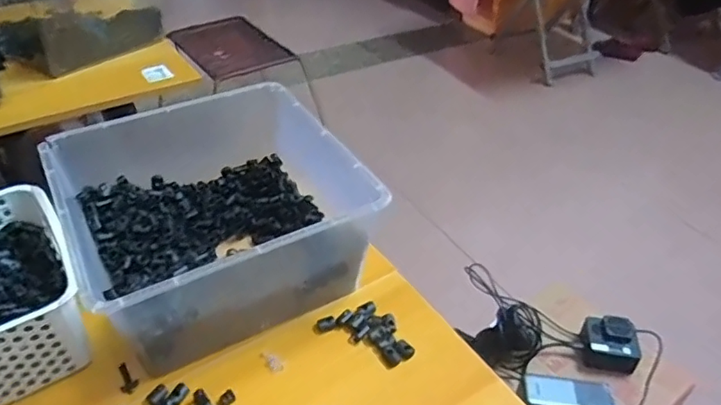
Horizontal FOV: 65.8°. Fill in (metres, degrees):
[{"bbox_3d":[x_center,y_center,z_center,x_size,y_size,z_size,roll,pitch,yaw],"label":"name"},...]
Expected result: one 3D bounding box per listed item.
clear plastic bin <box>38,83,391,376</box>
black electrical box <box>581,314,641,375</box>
[{"bbox_3d":[-0.160,0.020,0.641,0.288,0.141,0.273,-19,43,-23],"label":"clear plastic bin"},{"bbox_3d":[0.402,0.227,0.898,0.080,0.051,0.075,6,39,6],"label":"black electrical box"}]

